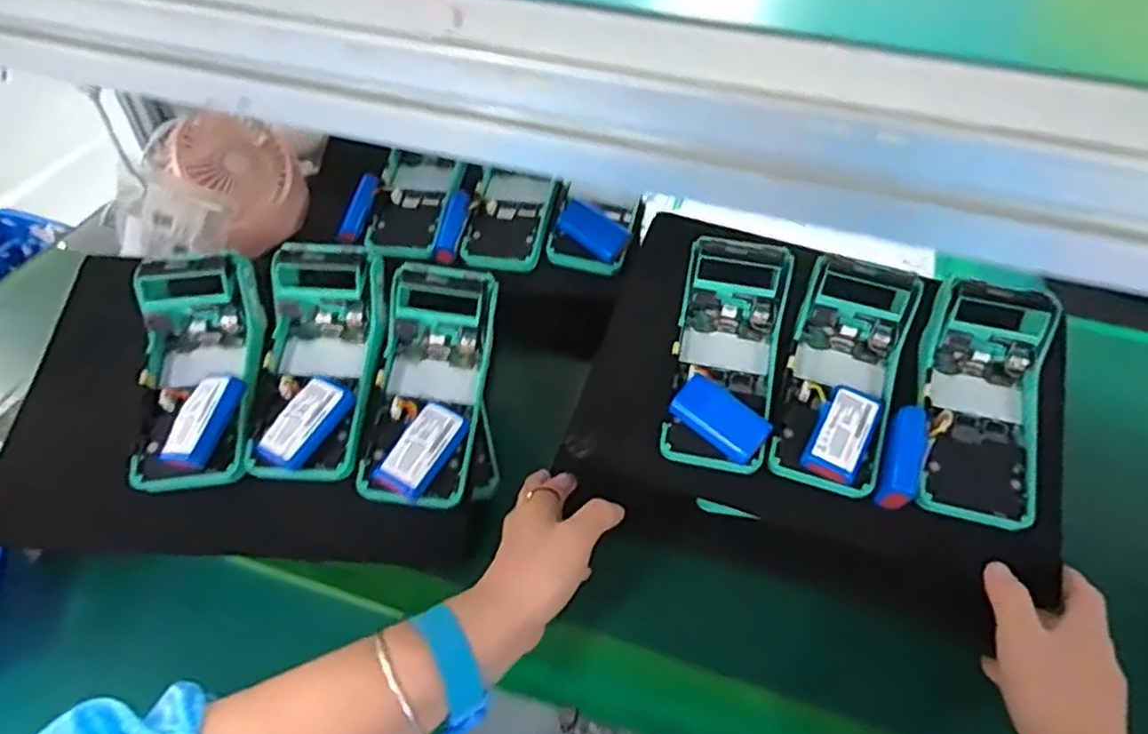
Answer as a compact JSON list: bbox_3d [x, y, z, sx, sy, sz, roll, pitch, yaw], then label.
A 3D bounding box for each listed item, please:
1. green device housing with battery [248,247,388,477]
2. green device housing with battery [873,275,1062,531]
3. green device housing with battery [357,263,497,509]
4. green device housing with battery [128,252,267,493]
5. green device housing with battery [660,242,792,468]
[{"bbox_3d":[-0.187,-0.002,0.521,0.083,0.057,0.172,1,71,0],"label":"green device housing with battery"},{"bbox_3d":[0.286,0.029,0.502,0.094,0.056,0.178,21,73,17],"label":"green device housing with battery"},{"bbox_3d":[-0.105,0.015,0.516,0.079,0.060,0.170,5,70,3],"label":"green device housing with battery"},{"bbox_3d":[-0.273,0.004,0.515,0.079,0.058,0.166,-7,68,-7],"label":"green device housing with battery"},{"bbox_3d":[0.114,-0.008,0.531,0.074,0.049,0.168,10,72,8],"label":"green device housing with battery"}]

